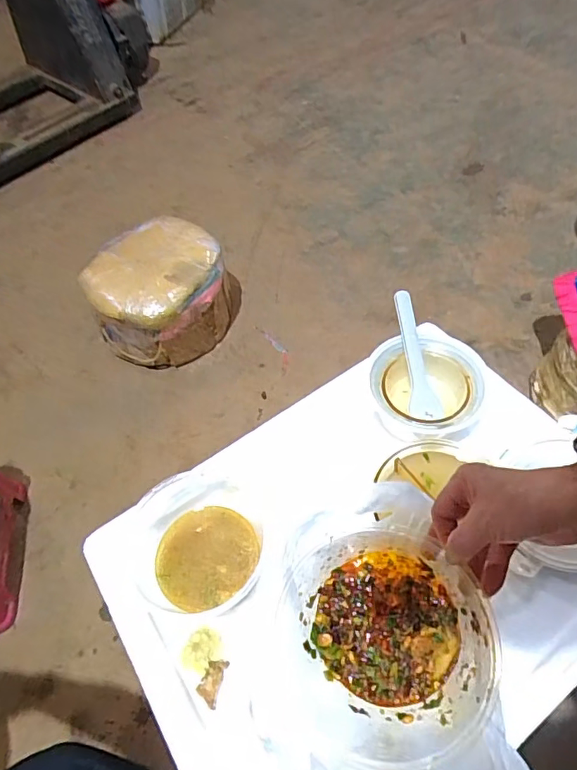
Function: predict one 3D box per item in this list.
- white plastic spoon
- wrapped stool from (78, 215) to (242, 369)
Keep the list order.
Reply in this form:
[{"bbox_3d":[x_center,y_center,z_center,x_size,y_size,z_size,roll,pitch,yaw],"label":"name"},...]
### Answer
[{"bbox_3d":[0.178,-0.042,0.703,0.040,0.022,0.187,-10,82,-4],"label":"white plastic spoon"},{"bbox_3d":[-0.315,-0.250,1.303,0.304,0.265,0.350,7,55,11],"label":"wrapped stool"}]

